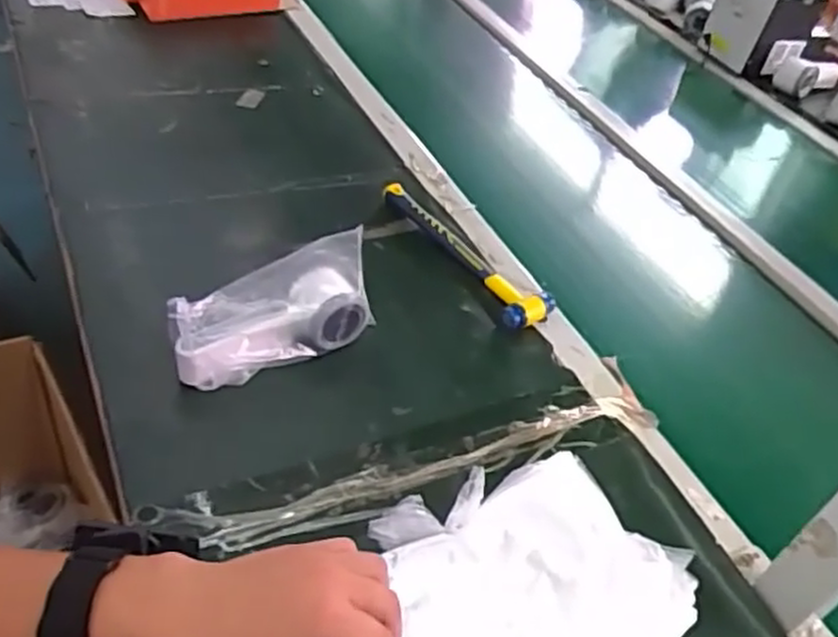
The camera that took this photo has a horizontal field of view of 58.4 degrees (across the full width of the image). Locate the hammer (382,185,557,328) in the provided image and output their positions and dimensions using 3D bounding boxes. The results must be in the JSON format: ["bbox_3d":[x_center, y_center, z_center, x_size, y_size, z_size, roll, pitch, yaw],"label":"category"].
[{"bbox_3d":[0.041,-0.074,0.793,0.056,0.025,0.241,-24,54,-33],"label":"hammer"}]

